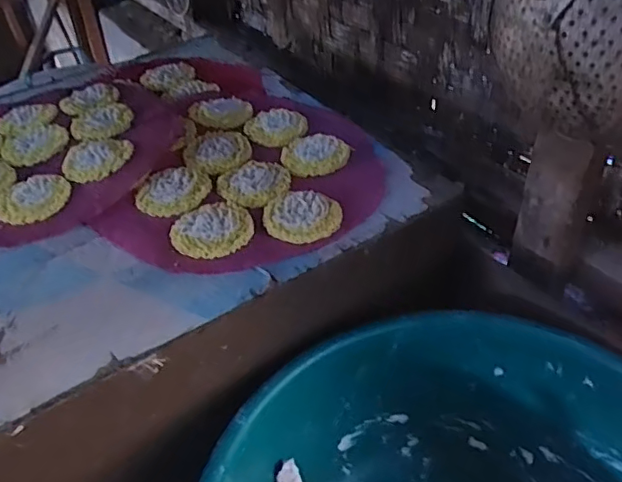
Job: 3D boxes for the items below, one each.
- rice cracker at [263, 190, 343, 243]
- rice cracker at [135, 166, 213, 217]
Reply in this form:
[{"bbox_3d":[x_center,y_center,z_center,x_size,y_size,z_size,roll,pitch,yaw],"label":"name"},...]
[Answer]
[{"bbox_3d":[-0.009,-0.027,0.588,0.076,0.010,0.074,-3,41,2],"label":"rice cracker"},{"bbox_3d":[-0.150,-0.056,0.635,0.072,0.008,0.083,9,43,16],"label":"rice cracker"}]

